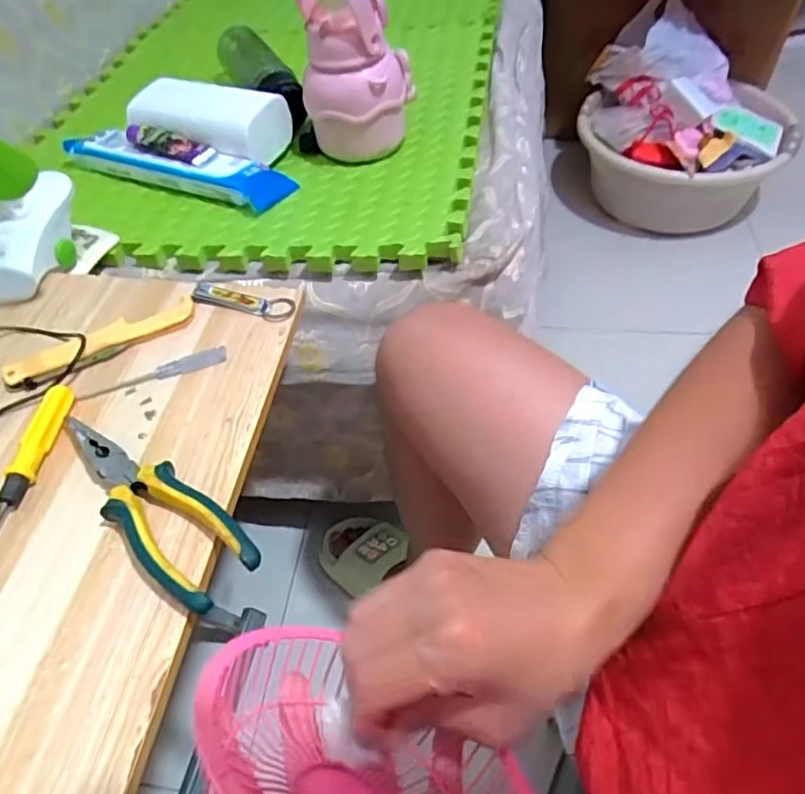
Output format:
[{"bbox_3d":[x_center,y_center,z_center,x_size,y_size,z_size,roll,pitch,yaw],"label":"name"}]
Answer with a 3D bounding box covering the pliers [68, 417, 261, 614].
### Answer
[{"bbox_3d":[-0.169,0.067,0.399,0.186,0.023,0.054,35,59,28],"label":"pliers"}]

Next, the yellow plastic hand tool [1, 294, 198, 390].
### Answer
[{"bbox_3d":[-0.249,-0.047,0.503,0.153,0.016,0.025,-24,53,-17],"label":"yellow plastic hand tool"}]

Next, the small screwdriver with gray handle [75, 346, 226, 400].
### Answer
[{"bbox_3d":[-0.200,-0.018,0.481,0.117,0.013,0.012,-17,51,-12],"label":"small screwdriver with gray handle"}]

